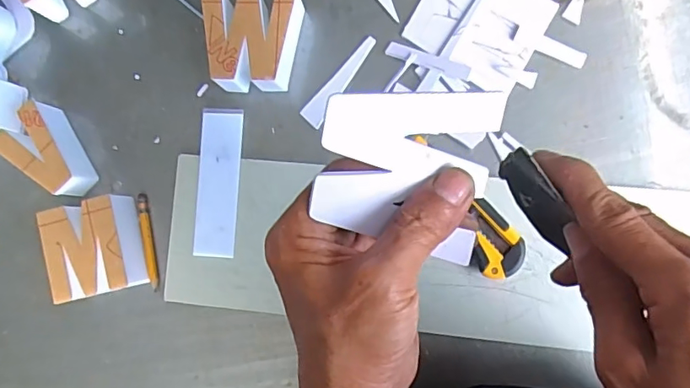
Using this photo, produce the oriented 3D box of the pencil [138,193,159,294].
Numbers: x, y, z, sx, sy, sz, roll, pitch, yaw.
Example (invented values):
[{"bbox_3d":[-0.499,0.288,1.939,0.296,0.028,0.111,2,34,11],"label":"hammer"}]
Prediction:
[{"bbox_3d":[-0.184,0.045,0.488,0.007,0.007,0.091,-11,85,7],"label":"pencil"}]

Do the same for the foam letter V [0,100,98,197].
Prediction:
[{"bbox_3d":[-0.272,-0.037,0.488,0.084,0.047,0.052,44,93,8],"label":"foam letter V"}]

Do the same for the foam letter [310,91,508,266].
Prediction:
[{"bbox_3d":[0.028,-0.010,0.239,0.078,0.005,0.078,7,103,-7],"label":"foam letter"}]

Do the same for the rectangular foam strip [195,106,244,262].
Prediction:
[{"bbox_3d":[-0.117,-0.011,0.483,0.038,0.006,0.136,4,87,8],"label":"rectangular foam strip"}]

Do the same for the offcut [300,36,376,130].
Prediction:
[{"bbox_3d":[-0.006,-0.104,0.474,0.022,0.005,0.095,36,92,8],"label":"offcut"}]

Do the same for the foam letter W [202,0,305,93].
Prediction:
[{"bbox_3d":[-0.078,-0.135,0.465,0.085,0.046,0.088,-1,85,7],"label":"foam letter W"}]

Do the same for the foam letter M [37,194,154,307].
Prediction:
[{"bbox_3d":[-0.225,0.049,0.475,0.071,0.047,0.080,-13,85,7],"label":"foam letter M"}]

